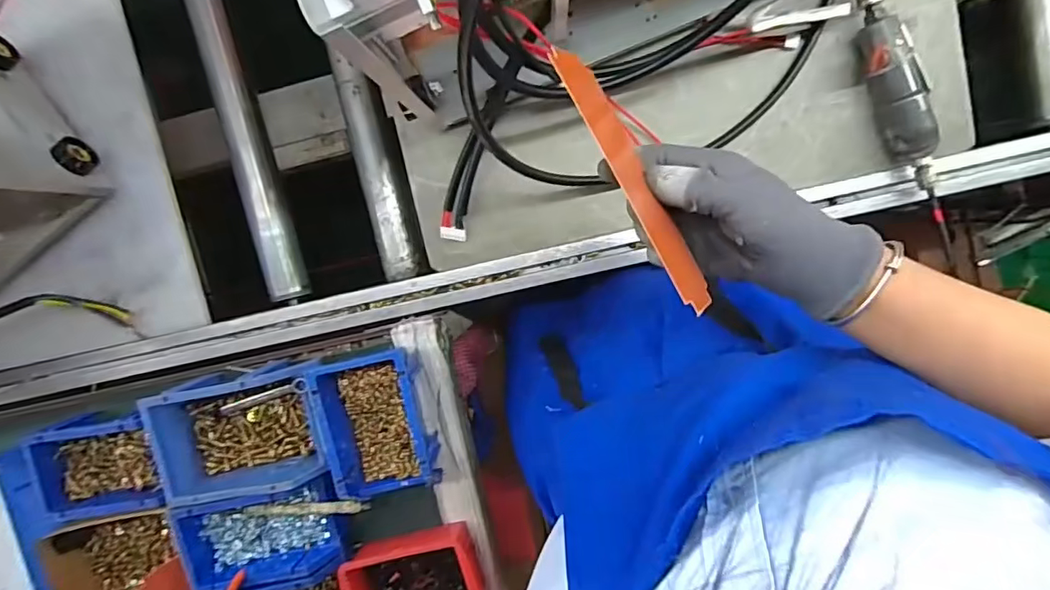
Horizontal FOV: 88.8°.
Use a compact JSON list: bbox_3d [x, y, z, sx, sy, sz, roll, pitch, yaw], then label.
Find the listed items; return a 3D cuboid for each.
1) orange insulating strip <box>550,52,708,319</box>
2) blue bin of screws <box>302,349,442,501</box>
[{"bbox_3d":[0.068,-0.071,0.329,0.005,0.068,0.173,-30,86,33],"label":"orange insulating strip"},{"bbox_3d":[-0.155,0.138,0.569,0.102,0.063,0.156,-11,96,4],"label":"blue bin of screws"}]

